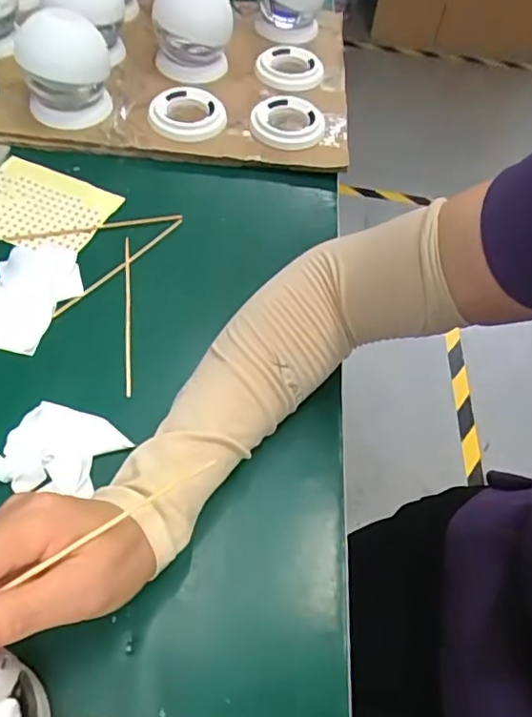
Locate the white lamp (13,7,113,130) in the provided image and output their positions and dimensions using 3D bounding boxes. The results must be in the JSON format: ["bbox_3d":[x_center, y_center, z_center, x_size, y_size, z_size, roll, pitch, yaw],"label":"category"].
[{"bbox_3d":[-0.173,-0.249,0.499,0.073,0.090,0.073,-9,58,-13],"label":"white lamp"}]

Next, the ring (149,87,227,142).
[{"bbox_3d":[-0.075,-0.229,0.539,0.069,0.017,0.070,3,56,-5],"label":"ring"}]

